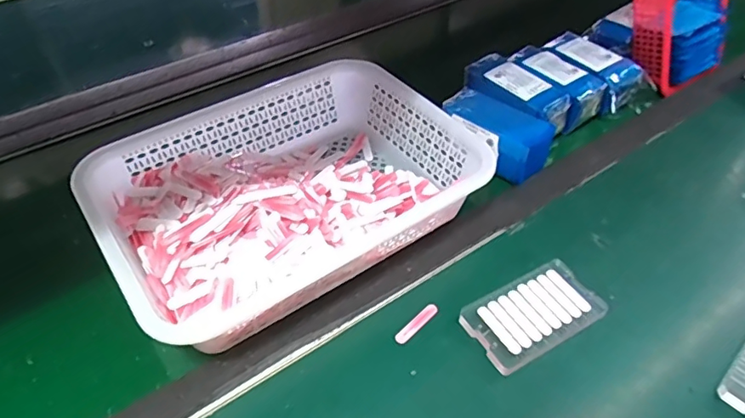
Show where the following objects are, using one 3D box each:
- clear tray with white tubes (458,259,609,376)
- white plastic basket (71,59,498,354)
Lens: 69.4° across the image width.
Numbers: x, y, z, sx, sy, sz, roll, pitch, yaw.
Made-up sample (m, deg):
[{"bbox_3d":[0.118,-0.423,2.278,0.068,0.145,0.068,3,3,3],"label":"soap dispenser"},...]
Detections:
[{"bbox_3d":[0.147,0.095,0.492,0.124,0.012,0.070,-23,50,-21],"label":"clear tray with white tubes"},{"bbox_3d":[-0.089,-0.022,0.560,0.352,0.080,0.241,-27,52,-24],"label":"white plastic basket"}]

